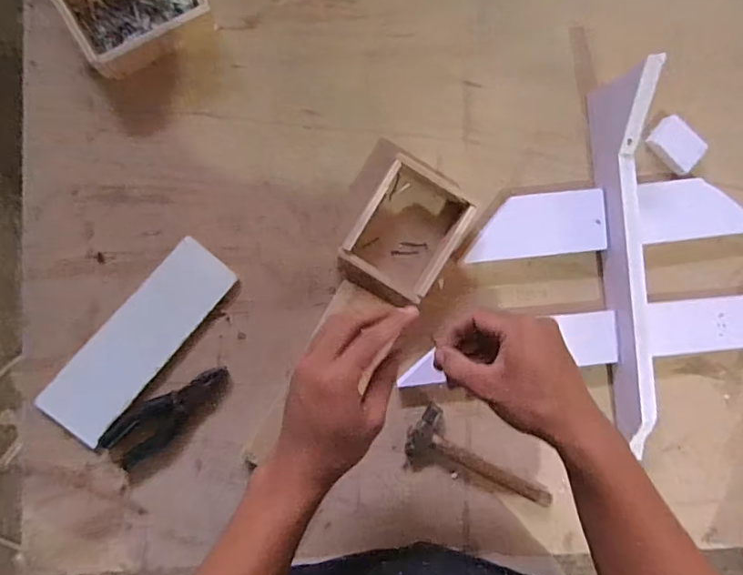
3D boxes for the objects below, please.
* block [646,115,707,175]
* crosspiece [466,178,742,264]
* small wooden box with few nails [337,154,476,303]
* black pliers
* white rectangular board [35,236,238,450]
[{"bbox_3d":[0.366,-0.171,0.603,0.064,0.015,0.045,44,87,-6],"label":"block"},{"bbox_3d":[0.283,-0.082,0.597,0.338,0.022,0.071,-6,93,-6],"label":"crosspiece"},{"bbox_3d":[0.036,-0.058,0.553,0.105,0.044,0.139,30,89,-6],"label":"small wooden box with few nails"},{"bbox_3d":[-0.222,0.140,0.555,0.147,0.010,0.051,-36,95,-4],"label":"black pliers"},{"bbox_3d":[-0.249,0.058,0.539,0.076,0.010,0.236,40,85,-18],"label":"white rectangular board"}]

